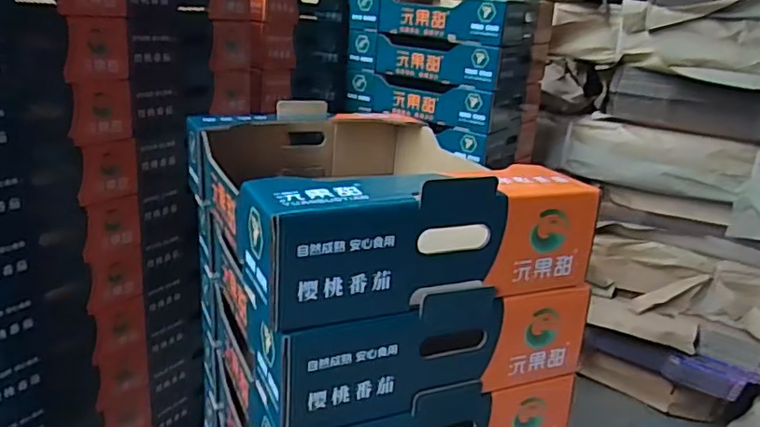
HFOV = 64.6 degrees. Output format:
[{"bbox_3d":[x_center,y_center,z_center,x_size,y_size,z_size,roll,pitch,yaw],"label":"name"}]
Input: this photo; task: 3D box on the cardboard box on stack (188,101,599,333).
[{"bbox_3d":[-0.021,-0.026,0.616,0.282,0.098,0.365,-4,22,-25],"label":"cardboard box on stack"}]

